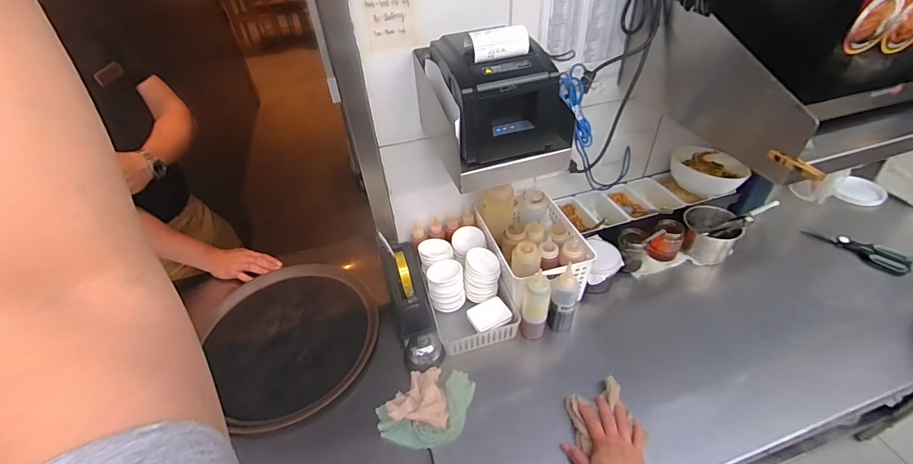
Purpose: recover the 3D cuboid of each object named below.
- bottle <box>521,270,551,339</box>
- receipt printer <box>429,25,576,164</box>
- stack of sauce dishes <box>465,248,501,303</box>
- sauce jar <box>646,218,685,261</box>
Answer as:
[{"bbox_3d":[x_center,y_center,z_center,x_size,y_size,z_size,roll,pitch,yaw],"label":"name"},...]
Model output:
[{"bbox_3d":[0.153,0.147,0.757,0.046,0.162,0.037,10,43,16],"label":"bottle"},{"bbox_3d":[0.068,-0.218,0.586,0.171,0.159,0.150,-11,42,-8],"label":"receipt printer"},{"bbox_3d":[0.056,0.091,0.840,0.073,0.093,0.077,1,42,7],"label":"stack of sauce dishes"},{"bbox_3d":[0.496,0.017,0.924,0.065,0.084,0.057,20,47,25],"label":"sauce jar"}]

